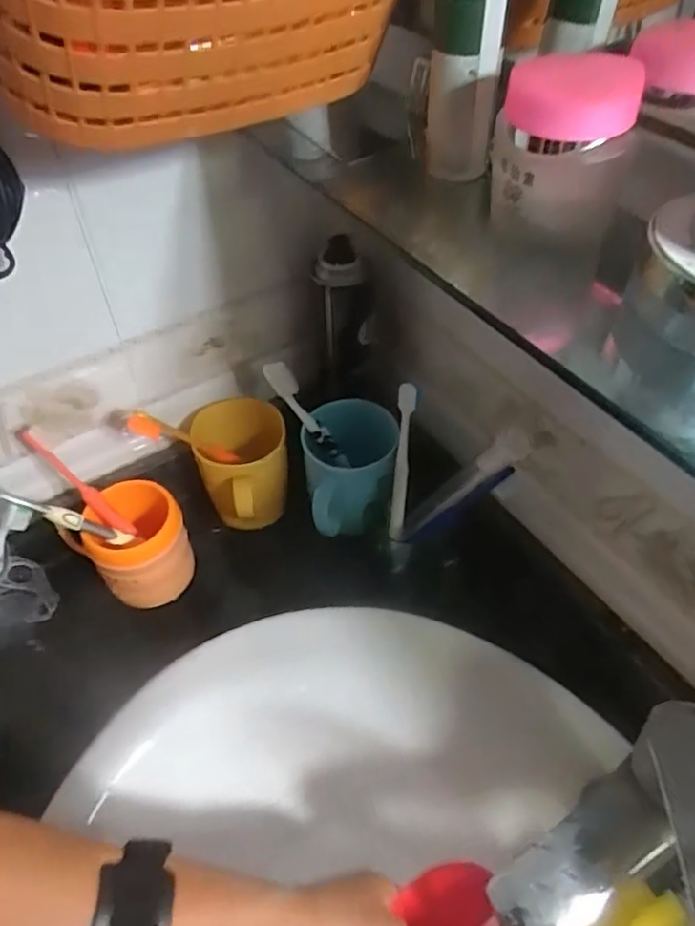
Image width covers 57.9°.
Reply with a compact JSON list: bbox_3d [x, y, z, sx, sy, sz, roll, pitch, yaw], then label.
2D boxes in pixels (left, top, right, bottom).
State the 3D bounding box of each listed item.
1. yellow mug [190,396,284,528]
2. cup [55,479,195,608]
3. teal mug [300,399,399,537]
[{"bbox_3d":[-0.094,0.010,0.577,0.080,0.093,0.106,-13,51,-11],"label":"yellow mug"},{"bbox_3d":[-0.187,0.067,0.538,0.090,0.086,0.089,0,50,0],"label":"cup"},{"bbox_3d":[0.000,0.005,0.558,0.079,0.076,0.097,2,50,2],"label":"teal mug"}]

